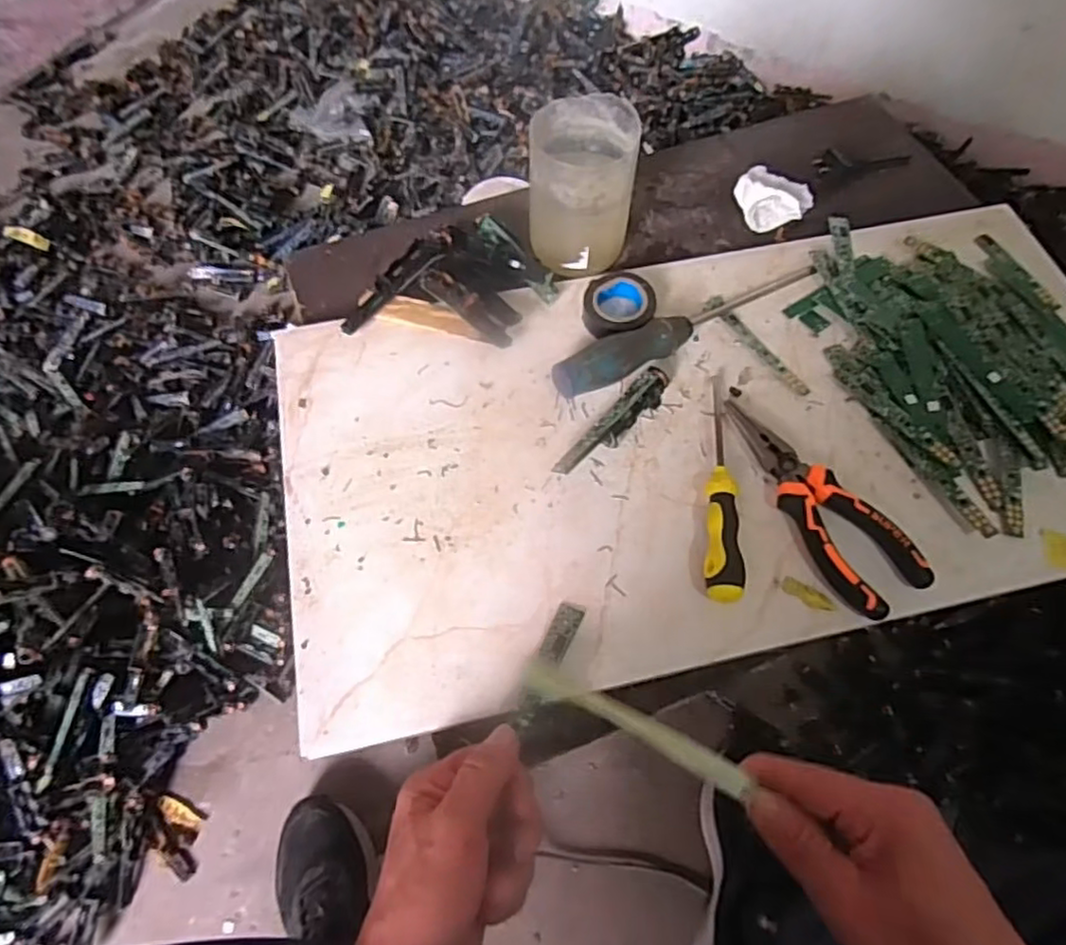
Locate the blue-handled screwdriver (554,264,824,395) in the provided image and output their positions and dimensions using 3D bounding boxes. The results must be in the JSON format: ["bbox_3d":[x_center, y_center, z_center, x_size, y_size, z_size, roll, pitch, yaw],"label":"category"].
[{"bbox_3d":[0.116,-0.106,0.474,0.227,0.034,0.023,-27,65,-14],"label":"blue-handled screwdriver"}]

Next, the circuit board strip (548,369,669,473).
[{"bbox_3d":[0.053,-0.031,0.440,0.018,0.020,0.107,39,68,19],"label":"circuit board strip"}]

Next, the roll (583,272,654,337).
[{"bbox_3d":[0.063,-0.122,0.487,0.050,0.017,0.050,0,62,0],"label":"roll"}]

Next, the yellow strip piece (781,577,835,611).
[{"bbox_3d":[0.165,0.074,0.403,0.032,0.004,0.010,33,66,16],"label":"yellow strip piece"}]

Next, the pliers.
[{"bbox_3d":[0.172,0.019,0.419,0.054,0.013,0.153,-34,67,-17],"label":"pliers"}]

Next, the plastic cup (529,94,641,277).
[{"bbox_3d":[0.035,-0.203,0.486,0.074,0.095,0.082,3,62,1],"label":"plastic cup"}]

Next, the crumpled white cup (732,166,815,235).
[{"bbox_3d":[0.200,-0.231,0.557,0.059,0.021,0.066,34,67,17],"label":"crumpled white cup"}]

